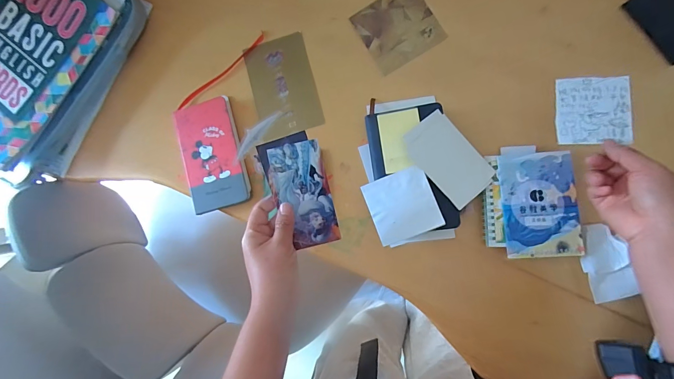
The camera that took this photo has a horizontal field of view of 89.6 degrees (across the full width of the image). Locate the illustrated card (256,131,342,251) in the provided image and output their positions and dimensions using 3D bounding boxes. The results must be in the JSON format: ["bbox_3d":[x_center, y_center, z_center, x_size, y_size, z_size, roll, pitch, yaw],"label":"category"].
[{"bbox_3d":[-0.037,0.002,0.369,0.061,0.004,0.121,-19,94,-3],"label":"illustrated card"}]

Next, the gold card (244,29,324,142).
[{"bbox_3d":[-0.075,-0.146,0.477,0.087,0.008,0.137,-15,85,3],"label":"gold card"}]

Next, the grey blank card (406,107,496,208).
[{"bbox_3d":[0.137,-0.037,0.415,0.068,0.007,0.110,-42,92,-10],"label":"grey blank card"}]

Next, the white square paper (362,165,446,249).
[{"bbox_3d":[0.080,0.020,0.414,0.078,0.009,0.079,-21,84,4],"label":"white square paper"}]

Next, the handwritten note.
[{"bbox_3d":[0.273,-0.085,0.361,0.064,0.004,0.076,1,78,23],"label":"handwritten note"}]

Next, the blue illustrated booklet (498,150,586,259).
[{"bbox_3d":[0.243,0.017,0.407,0.083,0.006,0.124,-4,83,8],"label":"blue illustrated booklet"}]

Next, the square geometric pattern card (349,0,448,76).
[{"bbox_3d":[0.083,-0.222,0.463,0.097,0.004,0.098,-30,83,3],"label":"square geometric pattern card"}]

